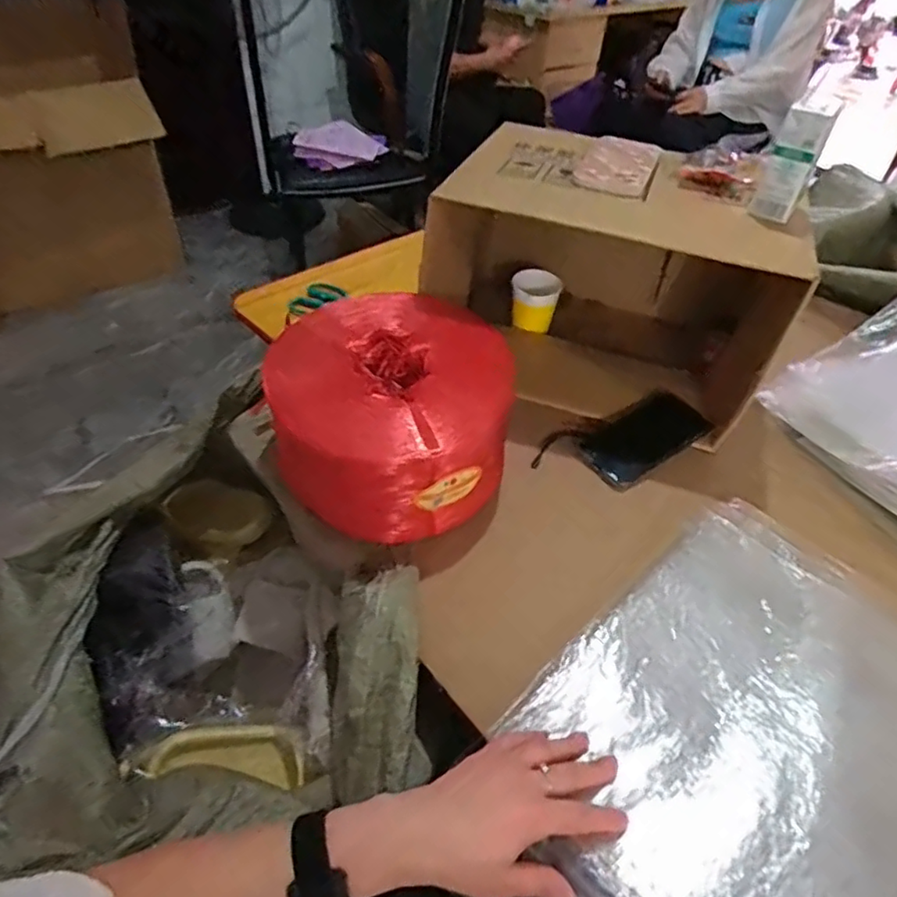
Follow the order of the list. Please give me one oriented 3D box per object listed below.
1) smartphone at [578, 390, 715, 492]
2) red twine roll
[{"bbox_3d":[0.238,-0.012,0.752,0.157,0.011,0.080,-31,67,-17],"label":"smartphone"},{"bbox_3d":[-0.062,-0.039,0.671,0.237,0.148,0.256,2,43,-1],"label":"red twine roll"}]

